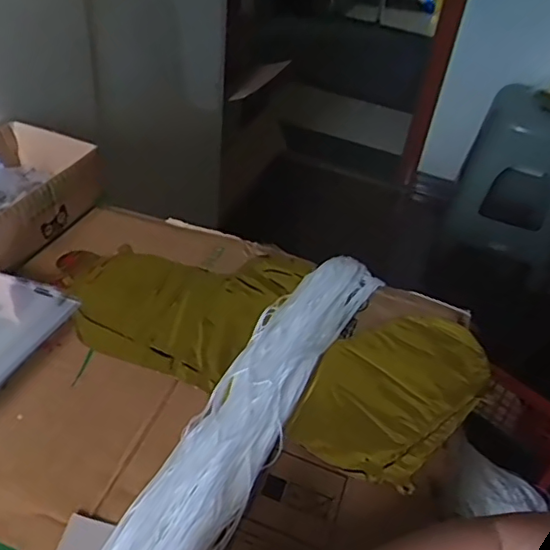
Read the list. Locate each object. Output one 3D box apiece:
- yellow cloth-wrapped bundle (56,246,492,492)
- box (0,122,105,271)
[{"bbox_3d":[-0.012,0.053,0.594,0.444,0.043,0.234,18,42,14],"label":"yellow cloth-wrapped bundle"},{"bbox_3d":[-0.292,-0.087,0.647,0.130,0.072,0.187,16,41,12],"label":"box"}]

